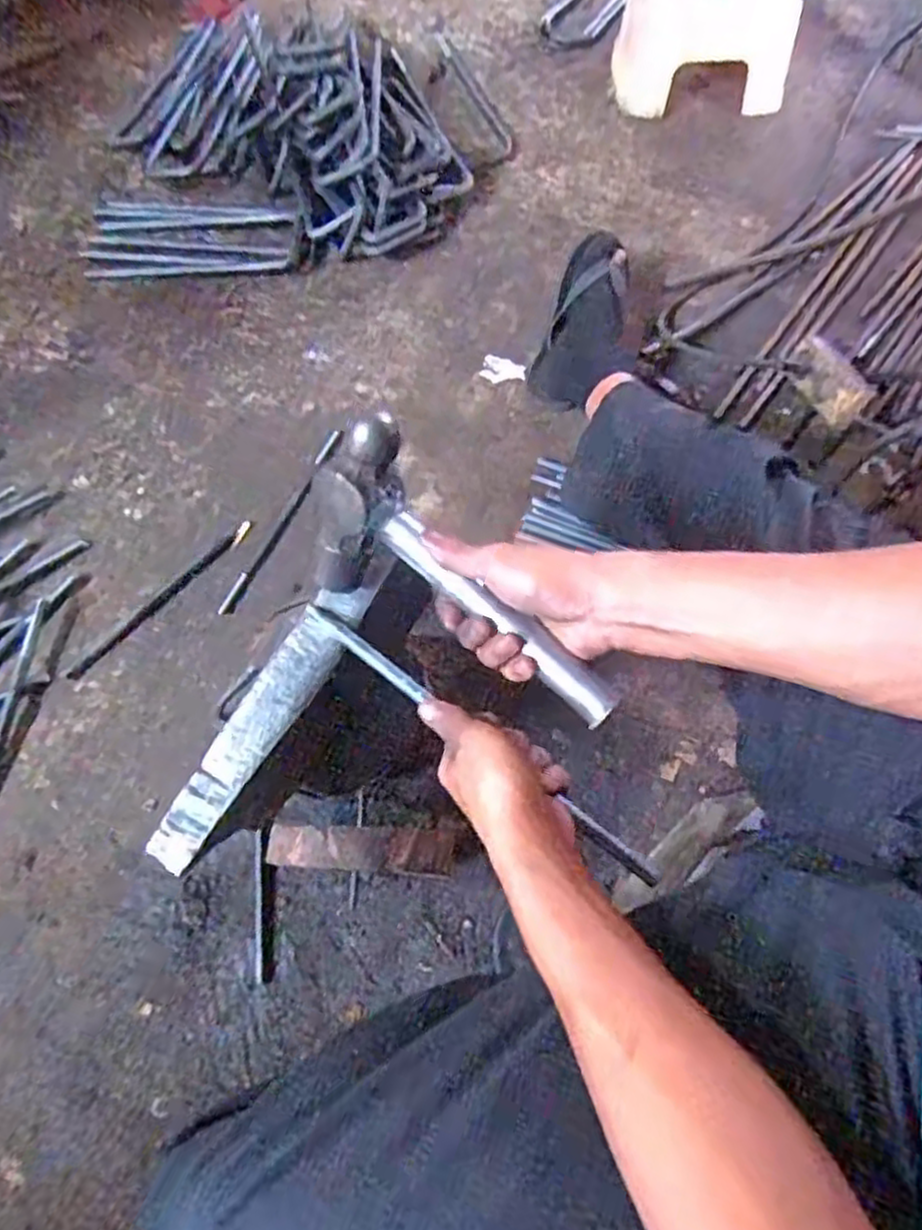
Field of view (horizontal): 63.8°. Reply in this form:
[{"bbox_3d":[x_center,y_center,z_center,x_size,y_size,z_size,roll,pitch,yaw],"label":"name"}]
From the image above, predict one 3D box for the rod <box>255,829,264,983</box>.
[{"bbox_3d":[-0.225,0.321,0.824,0.010,0.013,0.155,-5,68,0],"label":"rod"}]

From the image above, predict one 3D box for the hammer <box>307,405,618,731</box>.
[{"bbox_3d":[0.007,-0.021,0.484,0.238,0.110,0.075,36,74,13],"label":"hammer"}]

